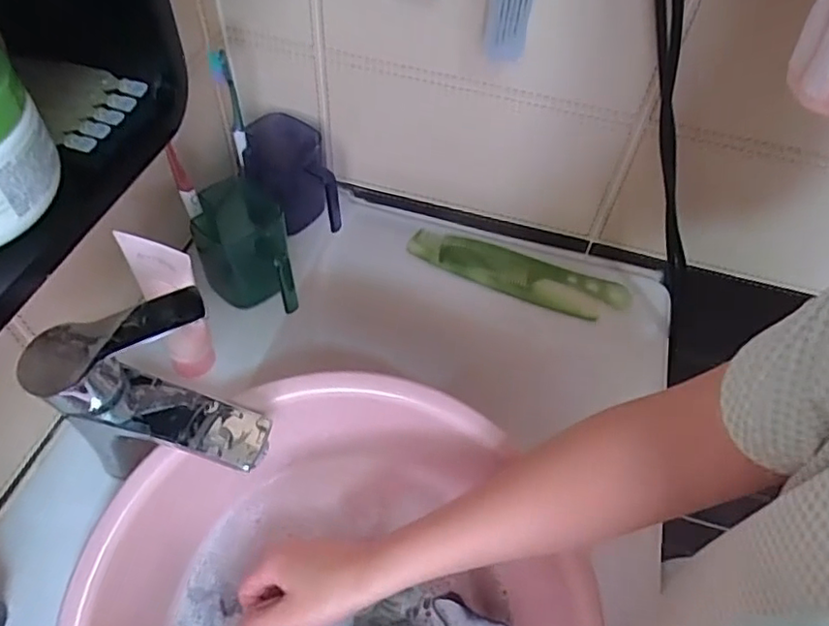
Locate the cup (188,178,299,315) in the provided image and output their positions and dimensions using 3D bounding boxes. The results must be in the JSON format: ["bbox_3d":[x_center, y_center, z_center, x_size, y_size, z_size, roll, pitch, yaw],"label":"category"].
[{"bbox_3d":[-0.160,-0.057,0.563,0.079,0.088,0.109,-17,56,-16],"label":"cup"}]

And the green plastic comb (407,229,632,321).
[{"bbox_3d":[0.112,-0.045,0.653,0.238,0.012,0.065,18,54,10],"label":"green plastic comb"}]

